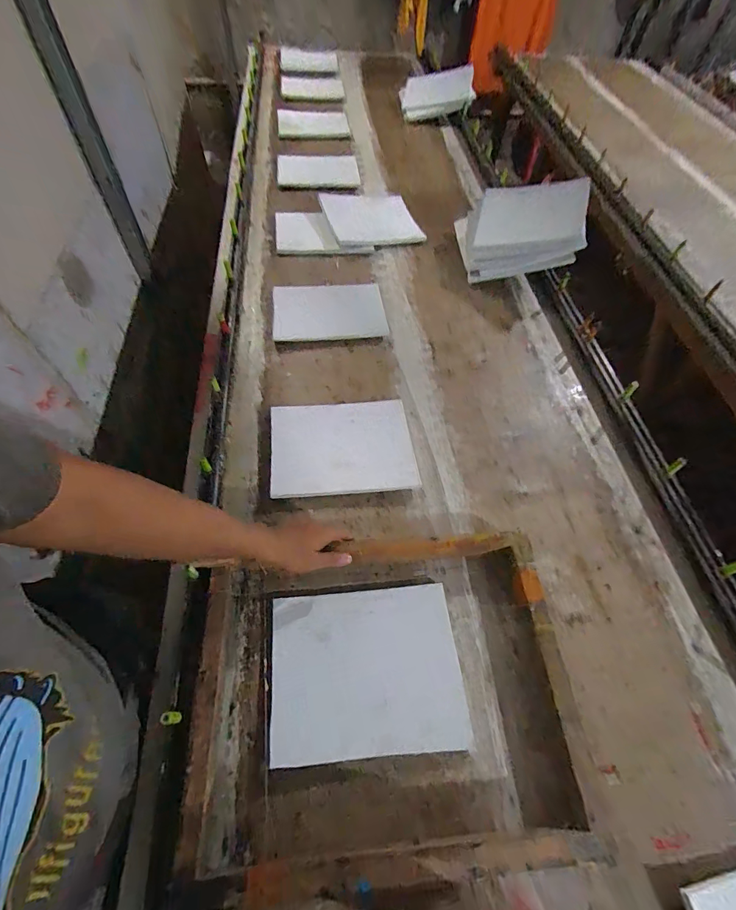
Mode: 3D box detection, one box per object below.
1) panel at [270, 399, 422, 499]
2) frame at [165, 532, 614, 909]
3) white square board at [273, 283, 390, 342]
[{"bbox_3d":[-0.052,-0.016,0.799,0.271,0.017,0.207,-5,59,-5],"label":"panel"},{"bbox_3d":[0.026,0.322,0.558,0.503,0.078,0.414,-4,59,-3],"label":"frame"},{"bbox_3d":[-0.094,-0.354,0.993,0.268,0.014,0.175,-5,68,-9],"label":"white square board"}]

